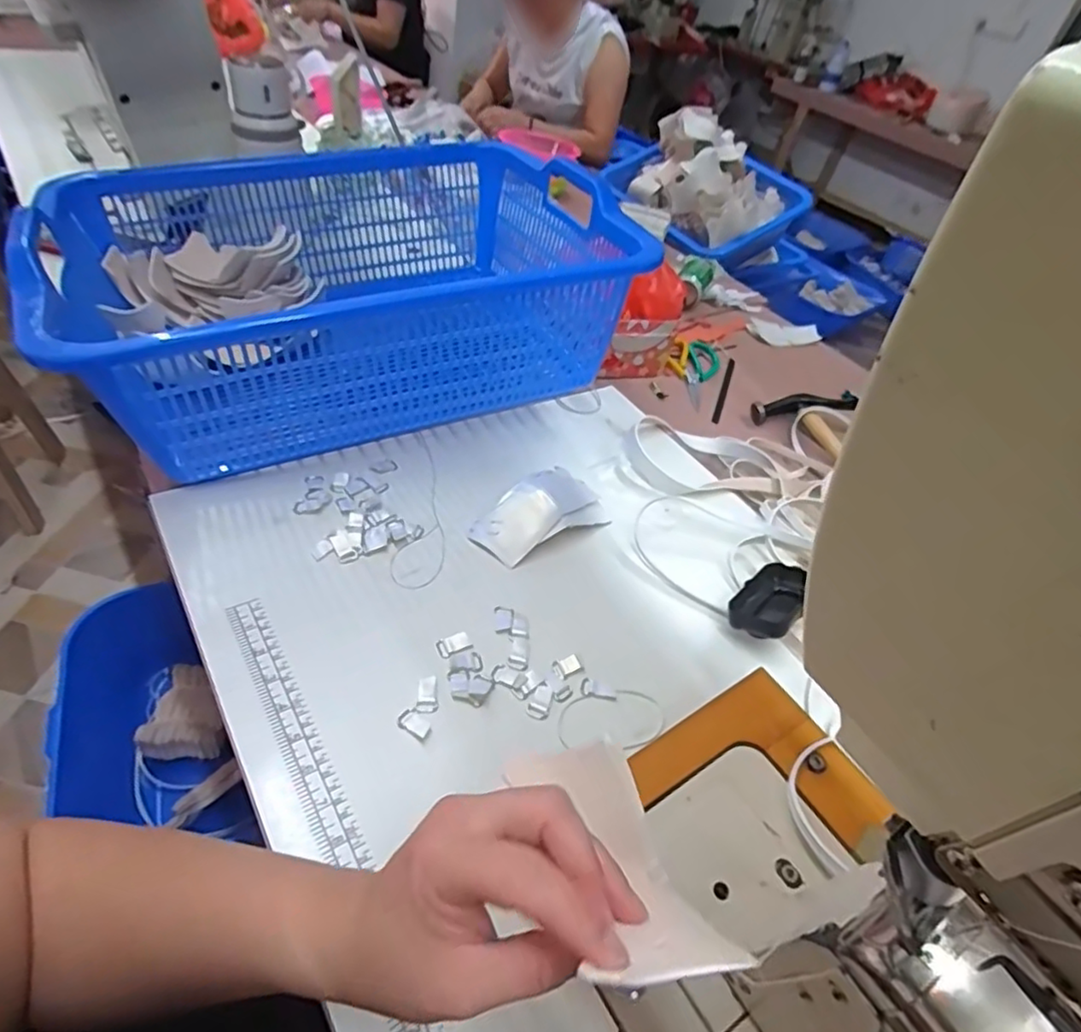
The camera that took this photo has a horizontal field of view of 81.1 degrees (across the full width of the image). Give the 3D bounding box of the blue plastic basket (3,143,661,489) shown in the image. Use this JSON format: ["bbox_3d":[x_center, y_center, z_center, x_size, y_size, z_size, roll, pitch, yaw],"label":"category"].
[{"bbox_3d":[-0.207,-0.260,0.682,0.515,0.157,0.427,-14,50,-26],"label":"blue plastic basket"}]

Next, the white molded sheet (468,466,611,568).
[{"bbox_3d":[0.001,-0.005,0.597,0.126,0.032,0.066,-30,59,-36],"label":"white molded sheet"}]

